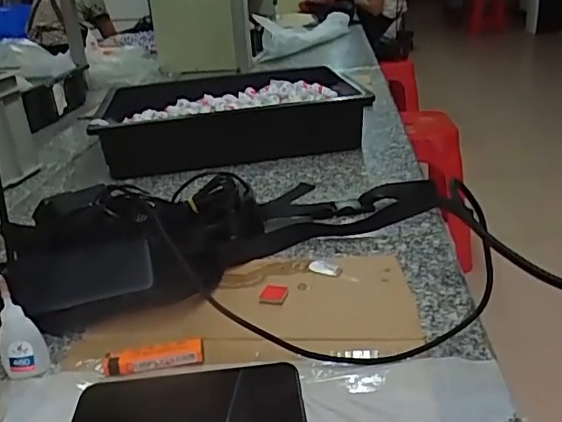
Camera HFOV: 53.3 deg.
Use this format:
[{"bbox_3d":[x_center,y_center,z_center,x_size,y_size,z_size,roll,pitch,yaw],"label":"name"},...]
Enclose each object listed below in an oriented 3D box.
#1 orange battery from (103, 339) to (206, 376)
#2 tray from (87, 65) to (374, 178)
[{"bbox_3d":[-0.104,0.122,0.460,0.079,0.017,0.021,-7,24,-6],"label":"orange battery"},{"bbox_3d":[-0.095,-0.168,1.007,0.426,0.093,0.288,-8,25,-8],"label":"tray"}]

